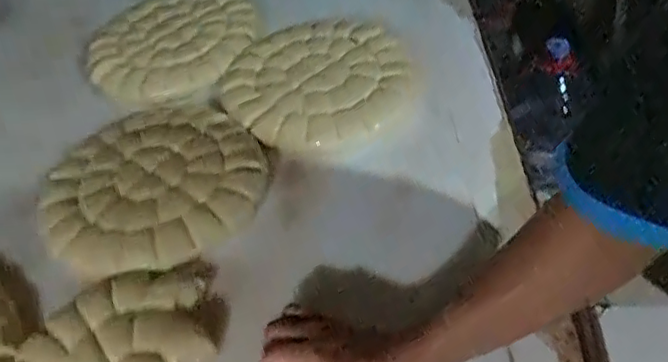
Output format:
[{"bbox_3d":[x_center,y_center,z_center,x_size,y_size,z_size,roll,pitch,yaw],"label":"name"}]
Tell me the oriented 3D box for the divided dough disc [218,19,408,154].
[{"bbox_3d":[-0.018,-0.138,0.841,0.252,0.041,0.246,-38,52,-25],"label":"divided dough disc"}]

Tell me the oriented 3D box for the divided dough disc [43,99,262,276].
[{"bbox_3d":[-0.214,-0.004,0.740,0.263,0.039,0.252,-14,54,-6],"label":"divided dough disc"}]

